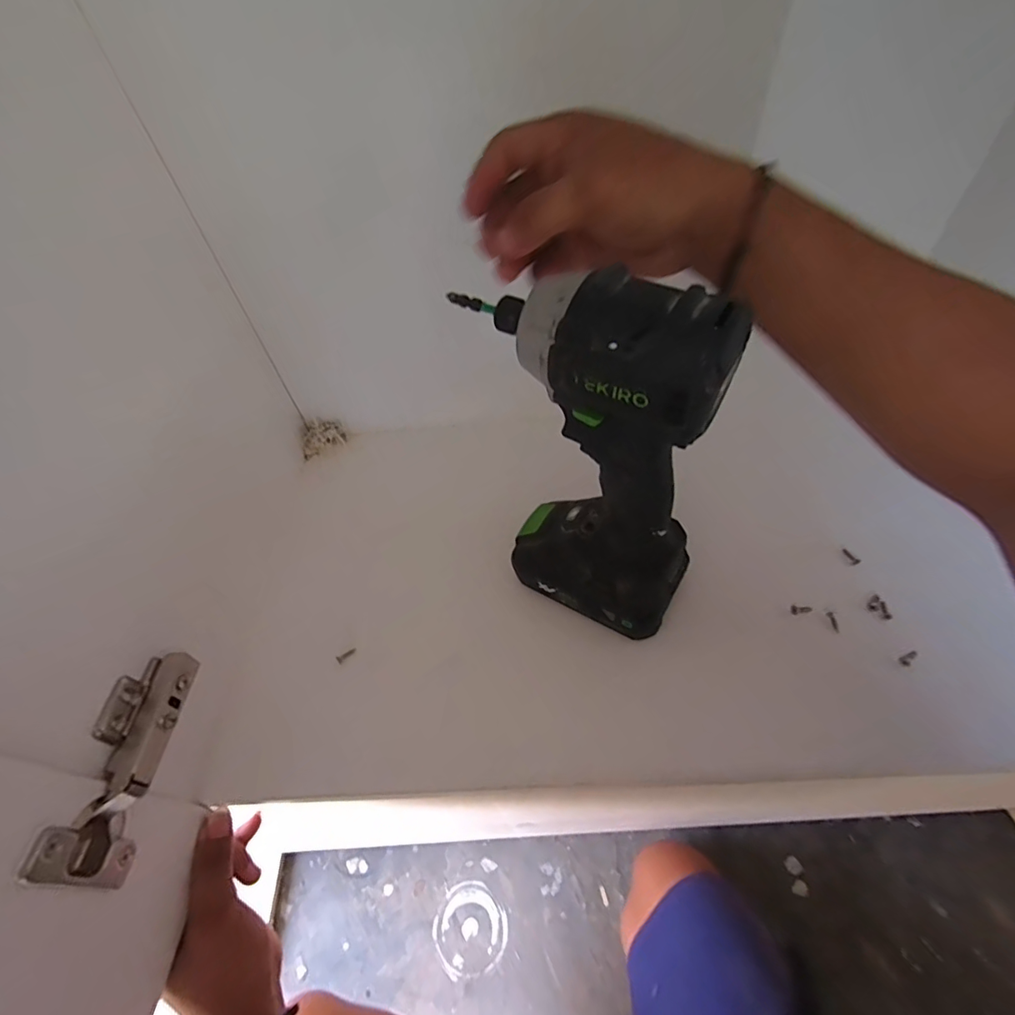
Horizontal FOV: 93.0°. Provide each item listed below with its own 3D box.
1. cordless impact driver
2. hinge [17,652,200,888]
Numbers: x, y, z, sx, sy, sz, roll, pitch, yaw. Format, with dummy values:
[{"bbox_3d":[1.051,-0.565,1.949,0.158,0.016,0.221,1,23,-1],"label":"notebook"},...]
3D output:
[{"bbox_3d":[0.042,-0.027,0.292,0.065,0.220,0.150,-40,58,-23],"label":"cordless impact driver"},{"bbox_3d":[-0.204,0.133,0.260,0.023,0.055,0.110,-2,52,5],"label":"hinge"}]

